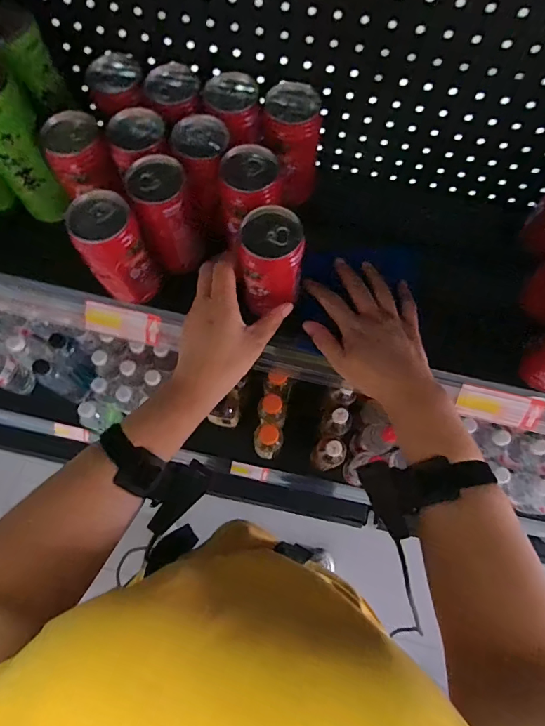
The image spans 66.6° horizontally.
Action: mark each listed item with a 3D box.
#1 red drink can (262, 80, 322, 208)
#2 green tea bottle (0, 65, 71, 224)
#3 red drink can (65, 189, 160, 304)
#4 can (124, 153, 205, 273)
[{"bbox_3d":[0.019,-0.237,0.477,0.062,0.115,0.077,17,72,5],"label":"red drink can"},{"bbox_3d":[-0.265,-0.228,0.415,0.064,0.189,0.053,-36,75,-11],"label":"green tea bottle"},{"bbox_3d":[-0.161,-0.113,0.427,0.059,0.109,0.057,0,71,0],"label":"red drink can"},{"bbox_3d":[-0.109,-0.153,0.442,0.058,0.104,0.073,-17,72,-6],"label":"can"}]

